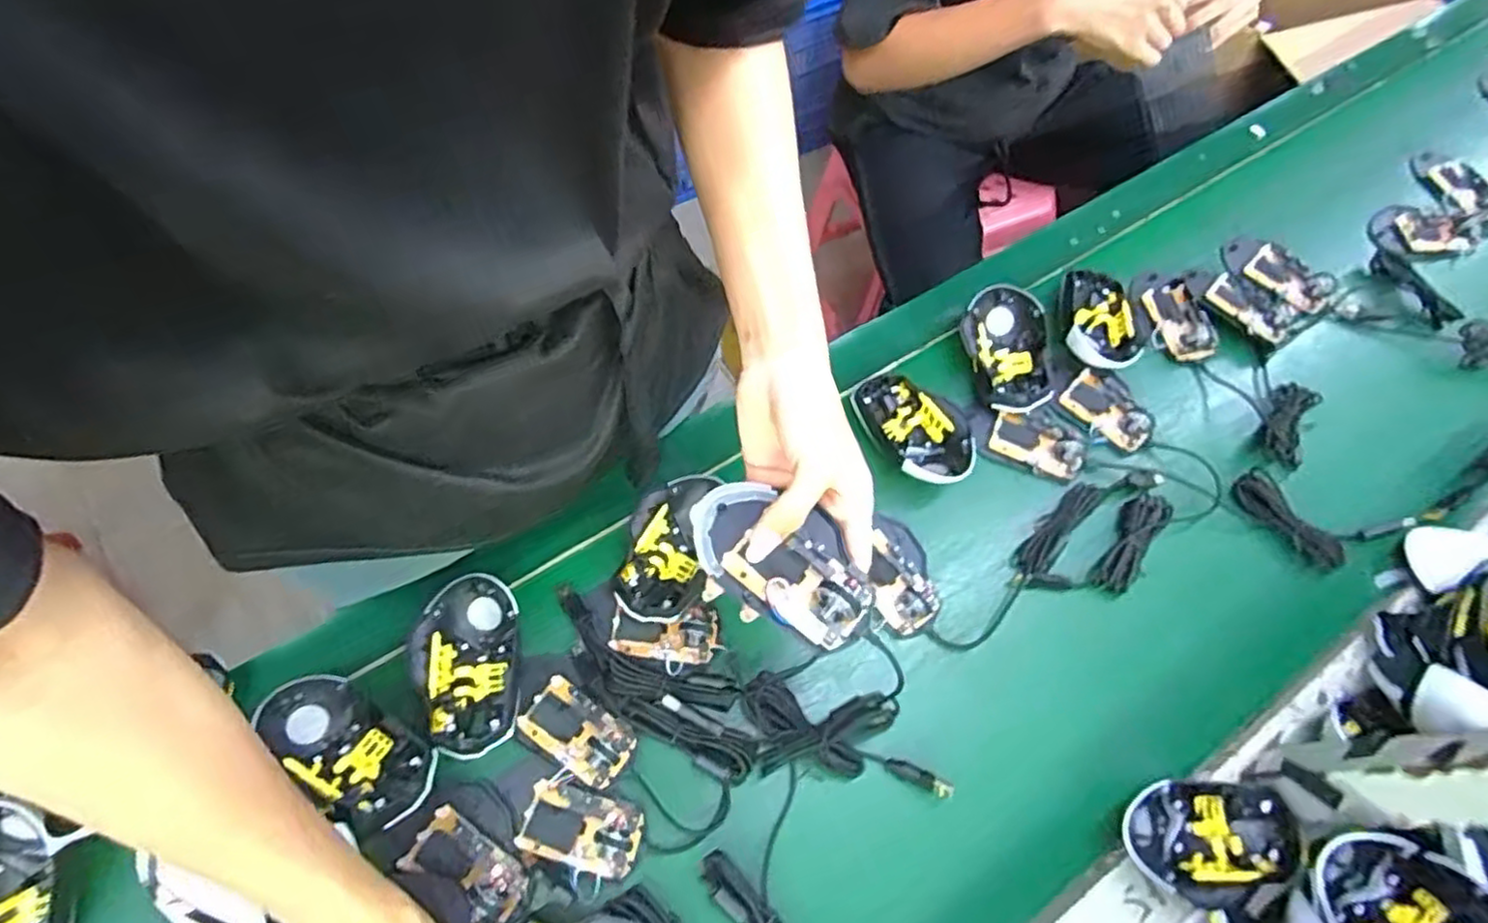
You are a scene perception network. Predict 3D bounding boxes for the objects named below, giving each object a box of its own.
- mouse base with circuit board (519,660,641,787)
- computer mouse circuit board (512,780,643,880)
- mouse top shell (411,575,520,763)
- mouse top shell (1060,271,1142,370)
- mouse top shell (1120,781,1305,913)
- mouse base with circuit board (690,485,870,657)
[{"bbox_3d":[-0.124,0.189,0.502,0.091,0.021,0.052,34,60,25],"label":"mouse base with circuit board"},{"bbox_3d":[-0.111,0.249,0.475,0.077,0.021,0.044,11,53,11],"label":"computer mouse circuit board"},{"bbox_3d":[-0.199,0.145,0.504,0.071,0.039,0.124,-10,60,4],"label":"mouse top shell"},{"bbox_3d":[0.335,-0.129,0.664,0.060,0.030,0.105,10,63,-8],"label":"mouse top shell"},{"bbox_3d":[0.316,0.260,0.477,0.114,0.036,0.072,-7,52,-3],"label":"mouse top shell"},{"bbox_3d":[0.023,0.052,0.395,0.113,0.030,0.065,37,61,23],"label":"mouse base with circuit board"}]

